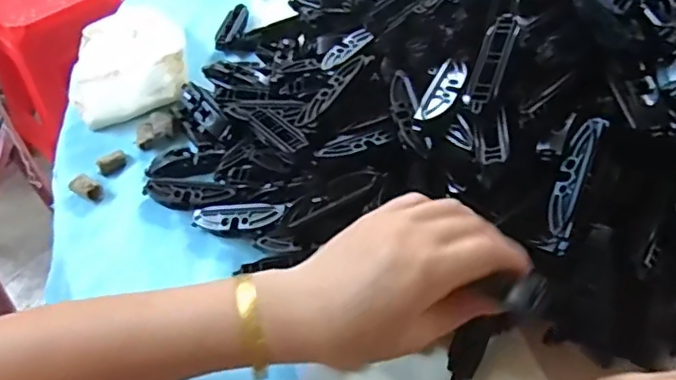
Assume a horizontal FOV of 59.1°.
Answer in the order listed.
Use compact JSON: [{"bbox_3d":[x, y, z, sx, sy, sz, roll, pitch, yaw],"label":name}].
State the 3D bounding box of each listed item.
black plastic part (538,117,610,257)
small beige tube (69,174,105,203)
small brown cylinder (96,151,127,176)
[{"bbox_3d":[0.139,-0.004,0.353,0.017,0.013,0.083,18,85,21],"label":"black plastic part"},{"bbox_3d":[-0.197,-0.001,0.467,0.025,0.014,0.016,23,54,24],"label":"small beige tube"},{"bbox_3d":[-0.186,-0.023,0.492,0.023,0.012,0.010,-33,53,-23],"label":"small brown cylinder"}]

